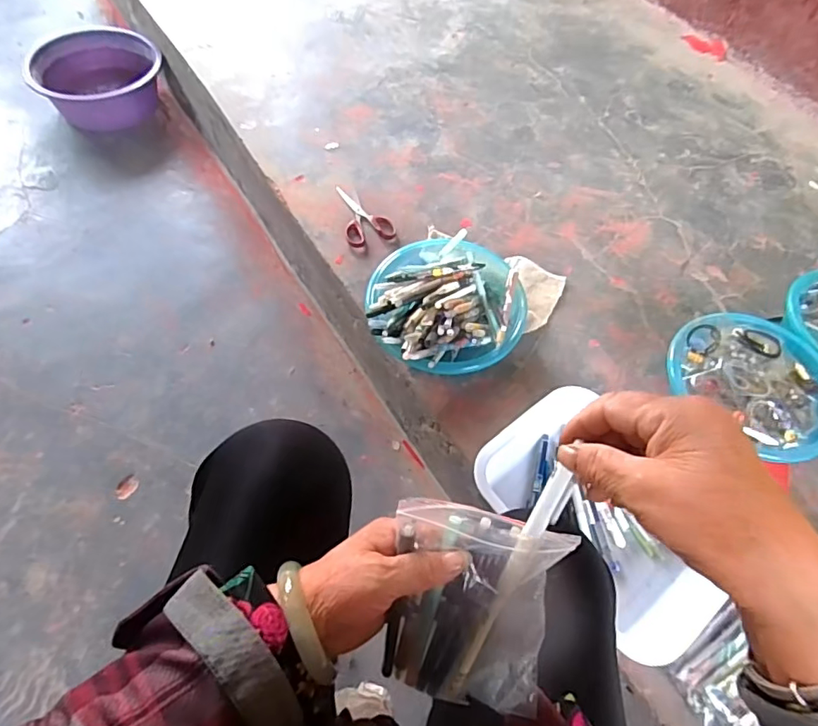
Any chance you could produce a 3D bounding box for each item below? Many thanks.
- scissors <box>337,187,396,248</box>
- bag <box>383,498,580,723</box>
[{"bbox_3d":[-0.075,-0.261,0.947,0.083,0.011,0.141,-9,60,-11],"label":"scissors"},{"bbox_3d":[0.043,0.166,0.365,0.108,0.162,0.017,9,22,5],"label":"bag"}]

